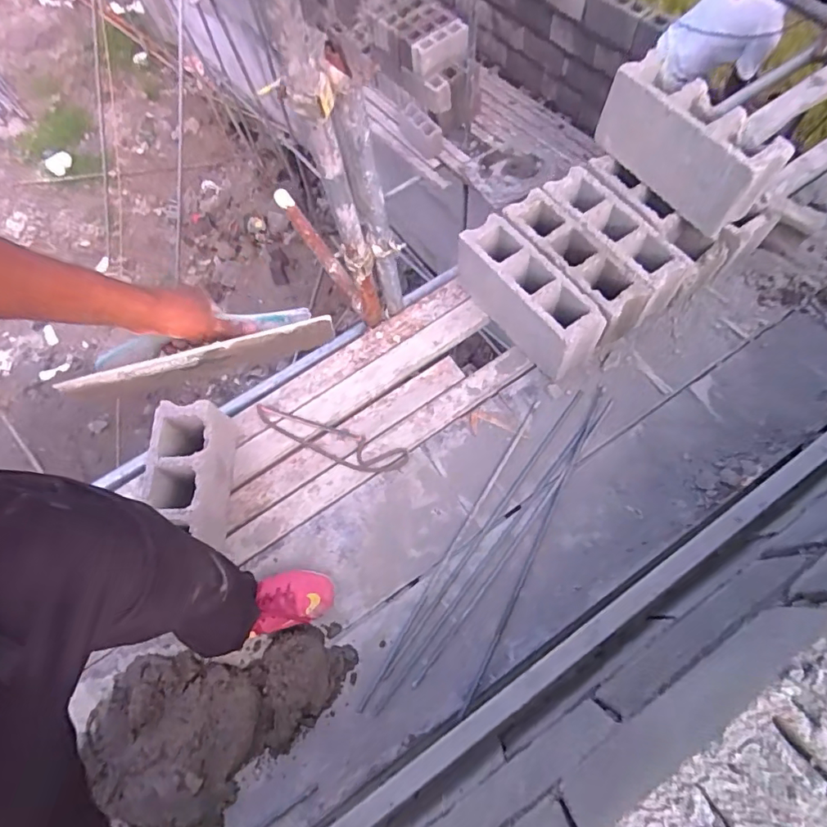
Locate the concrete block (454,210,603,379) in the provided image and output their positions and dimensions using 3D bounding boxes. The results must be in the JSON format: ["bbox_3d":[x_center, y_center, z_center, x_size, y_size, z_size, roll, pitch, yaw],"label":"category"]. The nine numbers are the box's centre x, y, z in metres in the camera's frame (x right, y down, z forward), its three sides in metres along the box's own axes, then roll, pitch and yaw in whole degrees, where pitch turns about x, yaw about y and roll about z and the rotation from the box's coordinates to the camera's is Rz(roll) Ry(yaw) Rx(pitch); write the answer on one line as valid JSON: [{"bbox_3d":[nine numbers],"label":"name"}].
[{"bbox_3d":[0.283,-0.286,1.256,0.128,0.196,0.416,-35,70,-12],"label":"concrete block"}]

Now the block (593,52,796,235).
[{"bbox_3d":[0.623,-0.627,1.157,0.128,0.206,0.411,-38,70,-10],"label":"block"}]

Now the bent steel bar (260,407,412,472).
[{"bbox_3d":[-0.213,0.069,1.247,0.405,0.012,0.082,18,69,10],"label":"bent steel bar"}]

